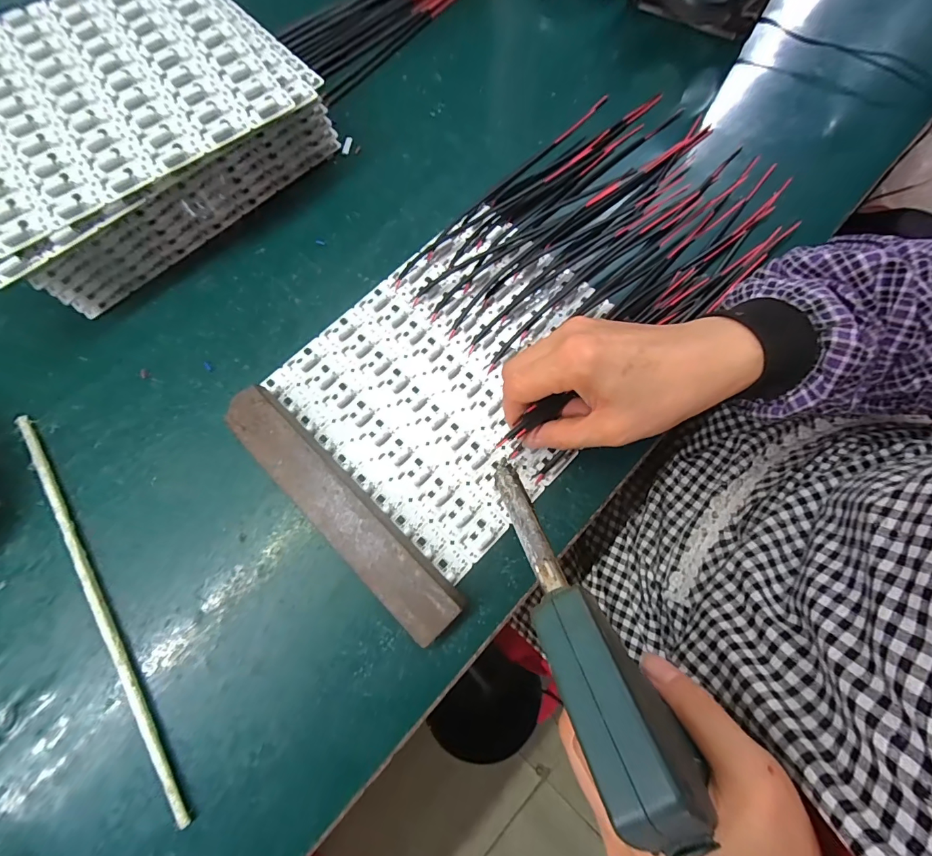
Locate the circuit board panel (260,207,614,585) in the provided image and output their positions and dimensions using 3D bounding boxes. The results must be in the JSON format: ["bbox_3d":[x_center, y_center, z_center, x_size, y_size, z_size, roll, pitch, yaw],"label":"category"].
[{"bbox_3d":[0.001,-0.044,0.311,0.193,0.009,0.222,43,79,10],"label":"circuit board panel"}]

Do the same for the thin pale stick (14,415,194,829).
[{"bbox_3d":[-0.232,0.107,0.266,0.010,0.009,0.273,-32,78,-8],"label":"thin pale stick"}]

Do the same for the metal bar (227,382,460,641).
[{"bbox_3d":[-0.083,0.051,0.273,0.197,0.014,0.036,43,96,11],"label":"metal bar"}]

